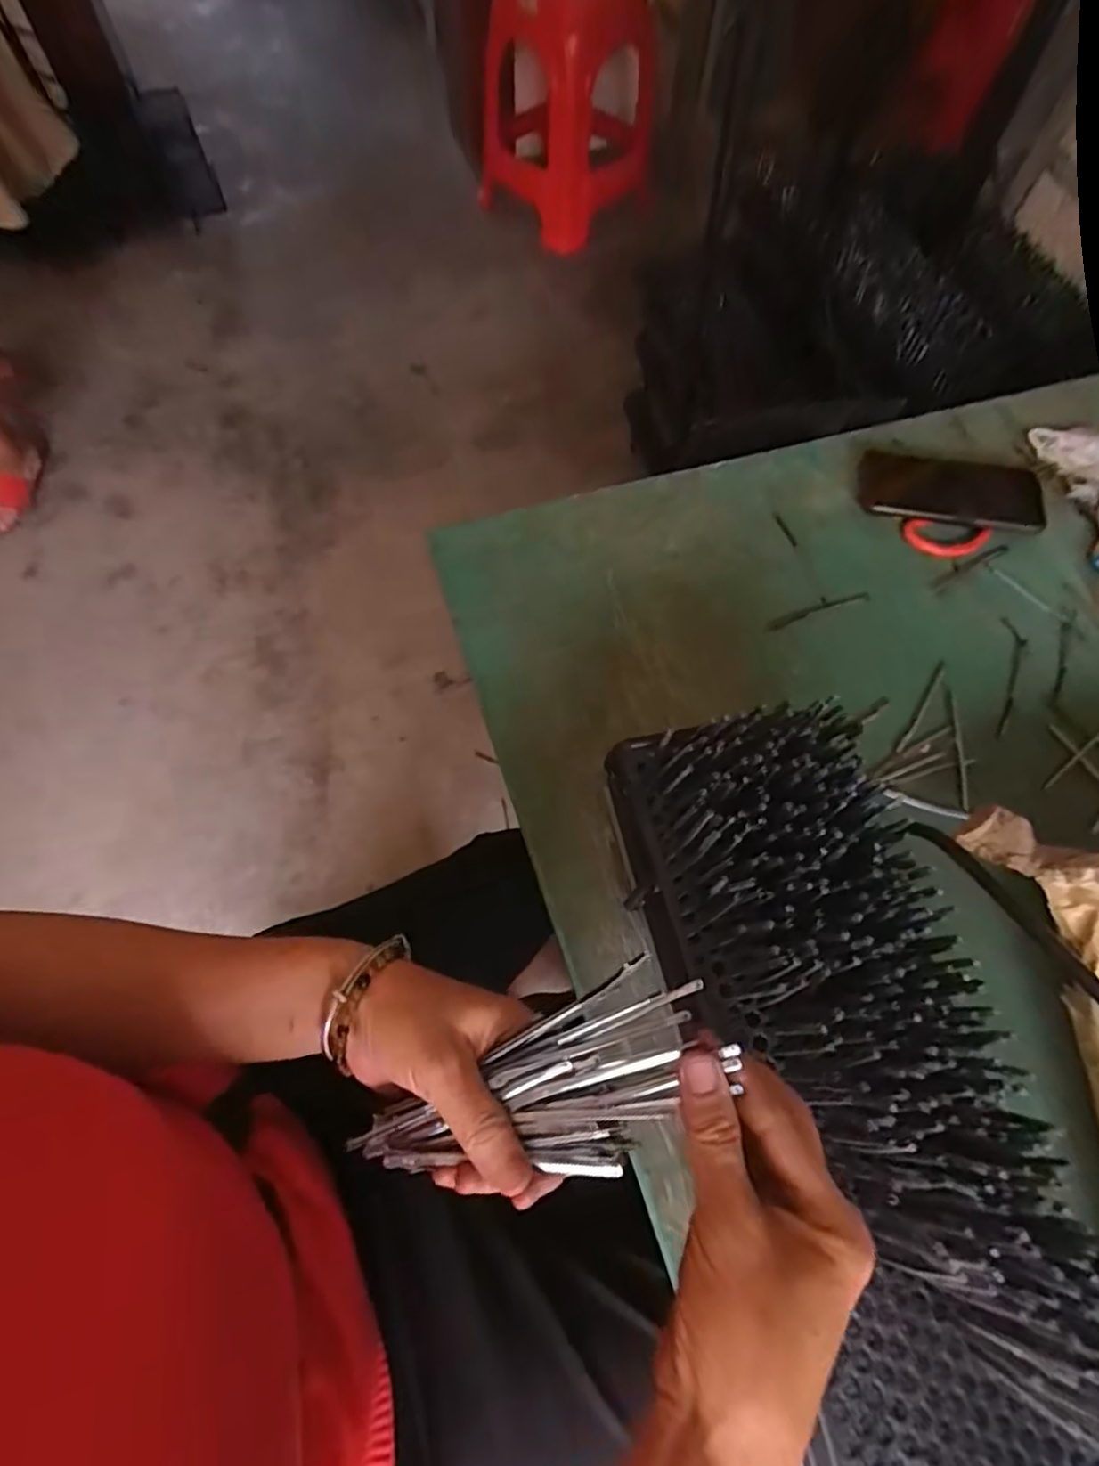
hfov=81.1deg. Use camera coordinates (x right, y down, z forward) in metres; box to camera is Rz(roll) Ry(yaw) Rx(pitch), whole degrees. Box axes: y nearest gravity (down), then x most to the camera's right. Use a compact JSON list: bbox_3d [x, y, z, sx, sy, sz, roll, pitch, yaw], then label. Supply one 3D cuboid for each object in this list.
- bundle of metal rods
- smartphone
[{"bbox_3d":[-0.005,0.162,0.283,0.167,0.028,0.069,-25,67,4],"label":"bundle of metal rods"},{"bbox_3d":[0.375,-0.227,0.601,0.159,0.010,0.081,11,65,4],"label":"smartphone"}]

